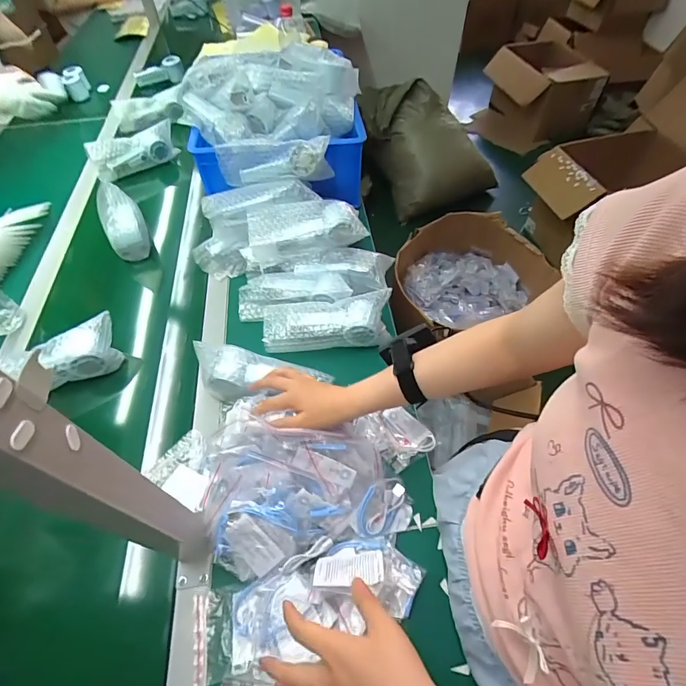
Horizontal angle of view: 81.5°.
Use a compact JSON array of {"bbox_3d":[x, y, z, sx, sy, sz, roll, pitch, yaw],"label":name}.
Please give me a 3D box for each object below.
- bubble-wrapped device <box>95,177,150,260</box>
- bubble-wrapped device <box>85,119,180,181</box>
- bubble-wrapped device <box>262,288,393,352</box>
[{"bbox_3d":[-0.463,-0.258,0.835,0.078,0.079,0.169,-27,58,-18],"label":"bubble-wrapped device"},{"bbox_3d":[-0.515,-0.477,0.991,0.211,0.088,0.043,-37,62,-23],"label":"bubble-wrapped device"},{"bbox_3d":[-0.024,-0.034,0.666,0.213,0.061,0.074,-6,54,-4],"label":"bubble-wrapped device"}]

